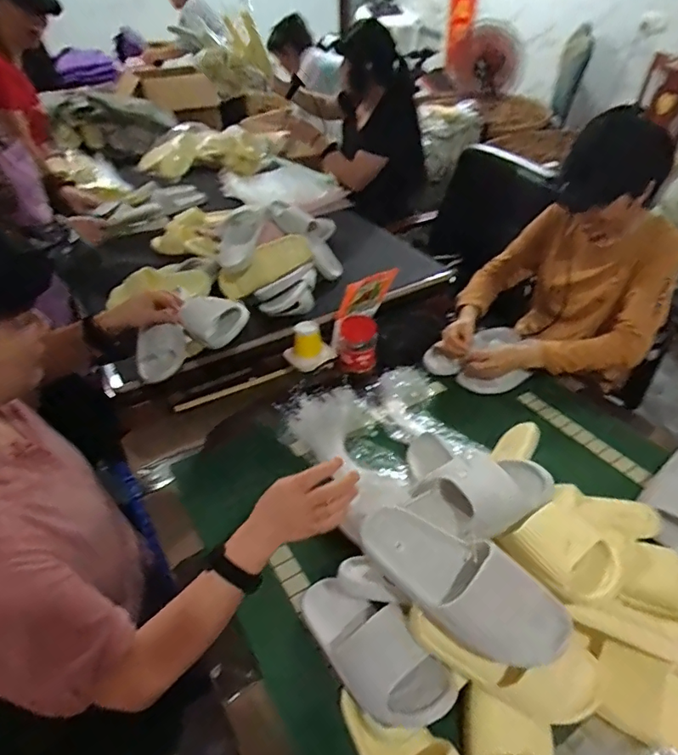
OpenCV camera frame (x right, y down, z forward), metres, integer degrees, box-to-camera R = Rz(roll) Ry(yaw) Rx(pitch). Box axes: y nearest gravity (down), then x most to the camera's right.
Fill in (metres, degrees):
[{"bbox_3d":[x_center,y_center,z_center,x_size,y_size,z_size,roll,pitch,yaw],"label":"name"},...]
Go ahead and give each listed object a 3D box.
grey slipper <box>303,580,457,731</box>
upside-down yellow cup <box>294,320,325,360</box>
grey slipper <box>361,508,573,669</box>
[{"bbox_3d":[0.027,0.353,0.683,0.103,0.071,0.261,-30,32,-30],"label":"grey slipper"},{"bbox_3d":[-0.075,-0.093,1.221,0.066,0.070,0.067,-6,40,-6],"label":"upside-down yellow cup"},{"bbox_3d":[0.151,0.252,0.630,0.263,0.080,0.117,28,89,20],"label":"grey slipper"}]

